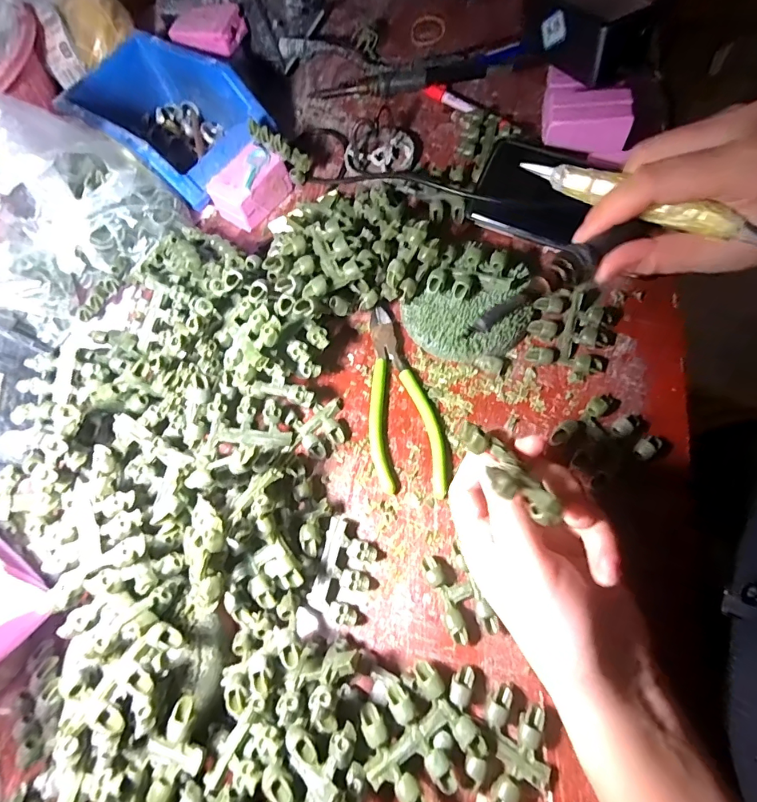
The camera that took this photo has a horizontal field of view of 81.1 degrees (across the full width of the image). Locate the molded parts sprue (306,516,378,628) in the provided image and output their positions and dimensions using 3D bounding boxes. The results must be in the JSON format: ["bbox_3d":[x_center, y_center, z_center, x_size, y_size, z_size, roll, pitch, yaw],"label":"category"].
[{"bbox_3d":[-0.024,0.116,0.301,0.036,0.011,0.061,14,71,13],"label":"molded parts sprue"}]

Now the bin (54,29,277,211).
[{"bbox_3d":[-0.213,-0.283,0.452,0.181,0.071,0.125,34,77,20],"label":"bin"}]

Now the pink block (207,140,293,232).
[{"bbox_3d":[-0.126,-0.209,0.434,0.051,0.039,0.068,35,77,20],"label":"pink block"}]

